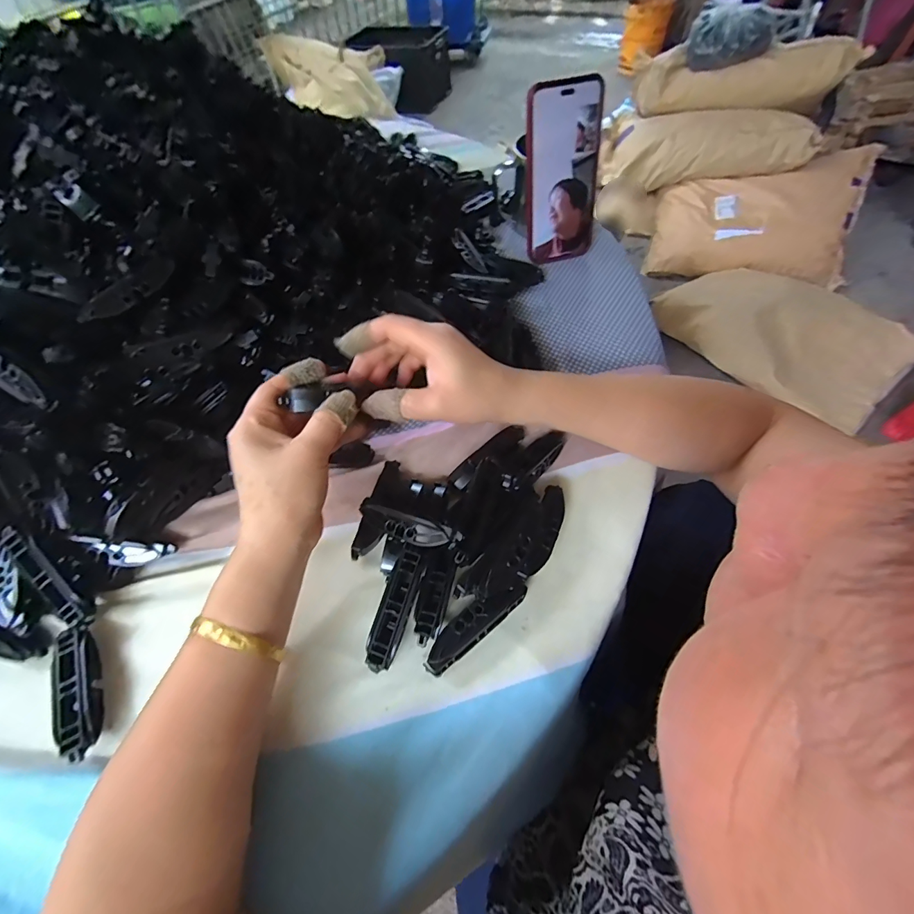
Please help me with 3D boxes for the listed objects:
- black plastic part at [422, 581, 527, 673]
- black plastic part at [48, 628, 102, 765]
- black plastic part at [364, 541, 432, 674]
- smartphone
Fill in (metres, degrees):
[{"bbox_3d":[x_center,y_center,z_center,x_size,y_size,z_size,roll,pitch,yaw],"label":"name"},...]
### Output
[{"bbox_3d":[0.011,0.108,0.278,0.079,0.009,0.021,-36,64,-19],"label":"black plastic part"},{"bbox_3d":[-0.238,0.148,0.266,0.019,0.017,0.078,-25,61,-13],"label":"black plastic part"},{"bbox_3d":[-0.040,0.098,0.282,0.020,0.013,0.080,17,75,12],"label":"black plastic part"},{"bbox_3d":[0.110,-0.290,0.442,0.073,0.157,0.013,-13,41,-2],"label":"smartphone"}]

